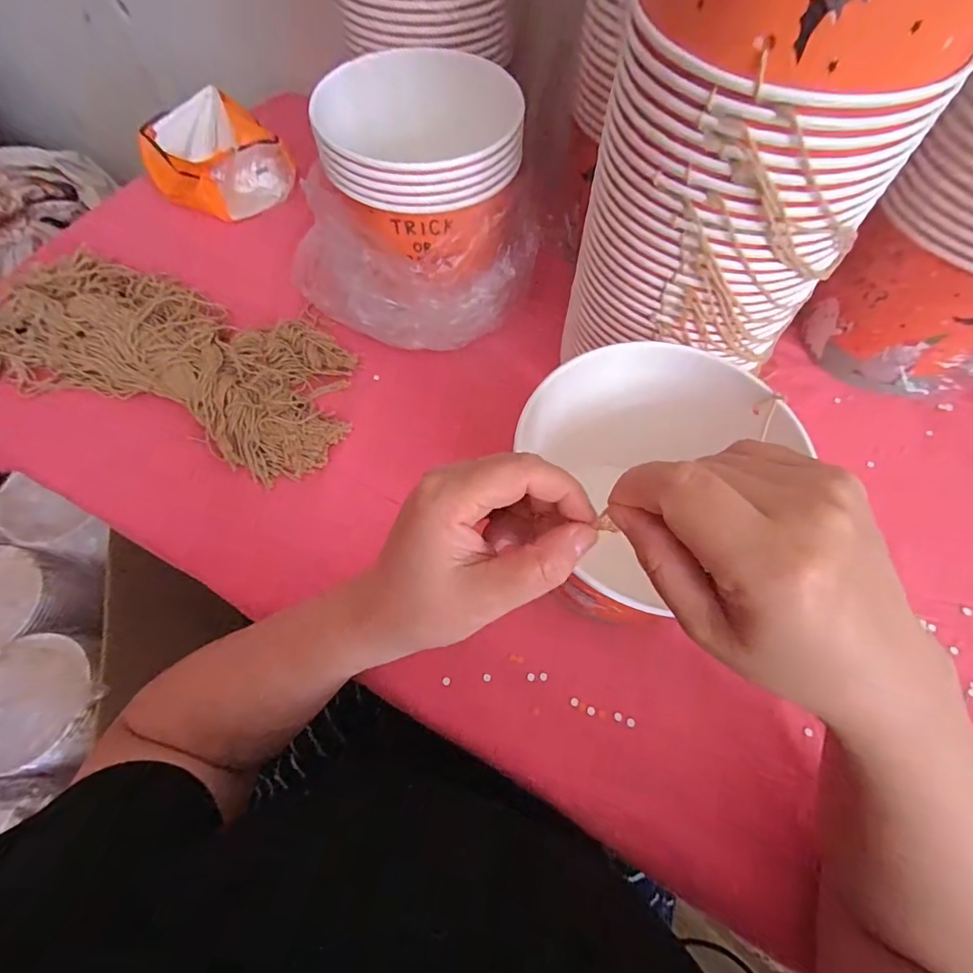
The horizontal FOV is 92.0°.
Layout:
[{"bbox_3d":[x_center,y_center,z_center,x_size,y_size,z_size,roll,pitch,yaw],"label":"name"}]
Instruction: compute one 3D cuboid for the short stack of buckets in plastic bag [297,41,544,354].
[{"bbox_3d":[-0.062,-0.269,0.437,0.216,0.147,0.243,9,64,5],"label":"short stack of buckets in plastic bag"}]

